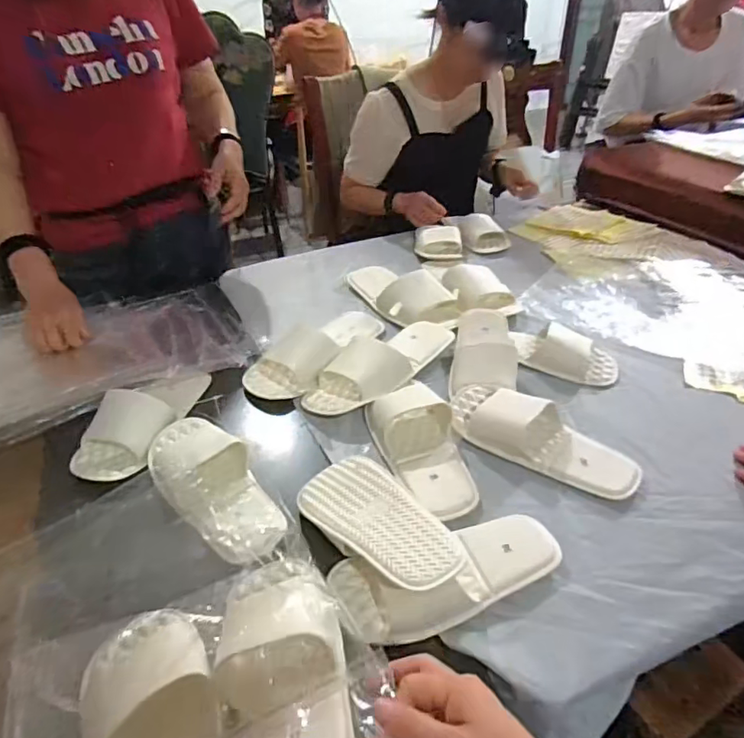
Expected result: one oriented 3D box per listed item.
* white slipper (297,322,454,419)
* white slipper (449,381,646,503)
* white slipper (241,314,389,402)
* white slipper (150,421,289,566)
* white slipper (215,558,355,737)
[{"bbox_3d":[0.018,-0.012,0.790,0.265,0.051,0.102,-27,43,-32],"label":"white slipper"},{"bbox_3d":[0.214,0.073,0.664,0.237,0.057,0.110,16,39,23],"label":"white slipper"},{"bbox_3d":[-0.091,-0.047,0.844,0.119,0.054,0.259,21,41,28],"label":"white slipper"},{"bbox_3d":[-0.191,0.127,0.619,0.098,0.052,0.250,-24,42,-29],"label":"white slipper"},{"bbox_3d":[-0.069,0.238,0.420,0.096,0.051,0.225,-12,35,-14],"label":"white slipper"}]

